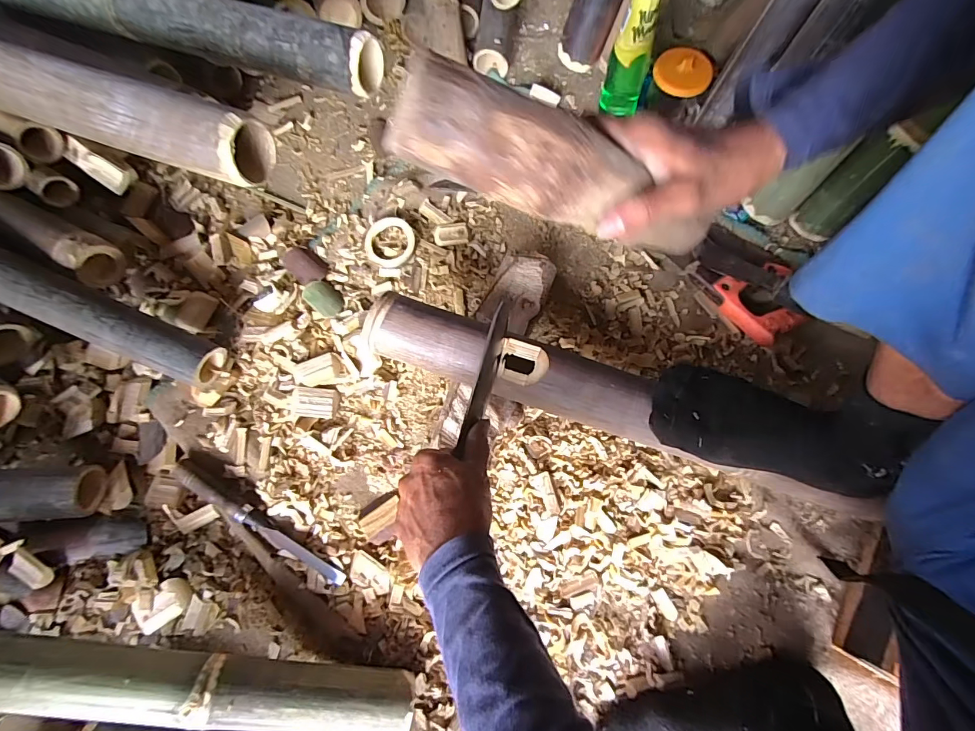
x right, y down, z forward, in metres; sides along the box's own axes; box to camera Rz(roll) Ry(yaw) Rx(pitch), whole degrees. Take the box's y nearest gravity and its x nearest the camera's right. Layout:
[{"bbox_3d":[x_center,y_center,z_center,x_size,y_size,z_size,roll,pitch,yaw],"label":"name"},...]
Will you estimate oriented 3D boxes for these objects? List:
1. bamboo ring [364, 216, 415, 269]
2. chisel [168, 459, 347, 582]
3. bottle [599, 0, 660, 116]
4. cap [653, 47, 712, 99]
[{"bbox_3d":[-0.140,-0.176,0.611,0.071,0.012,0.073,0,74,1],"label":"bamboo ring"},{"bbox_3d":[-0.271,0.187,0.506,0.239,0.028,0.020,31,77,9],"label":"chisel"},{"bbox_3d":[0.199,-0.427,0.578,0.057,0.220,0.052,15,75,5],"label":"bottle"},{"bbox_3d":[0.273,-0.410,0.597,0.074,0.012,0.069,0,92,-1],"label":"cap"}]

